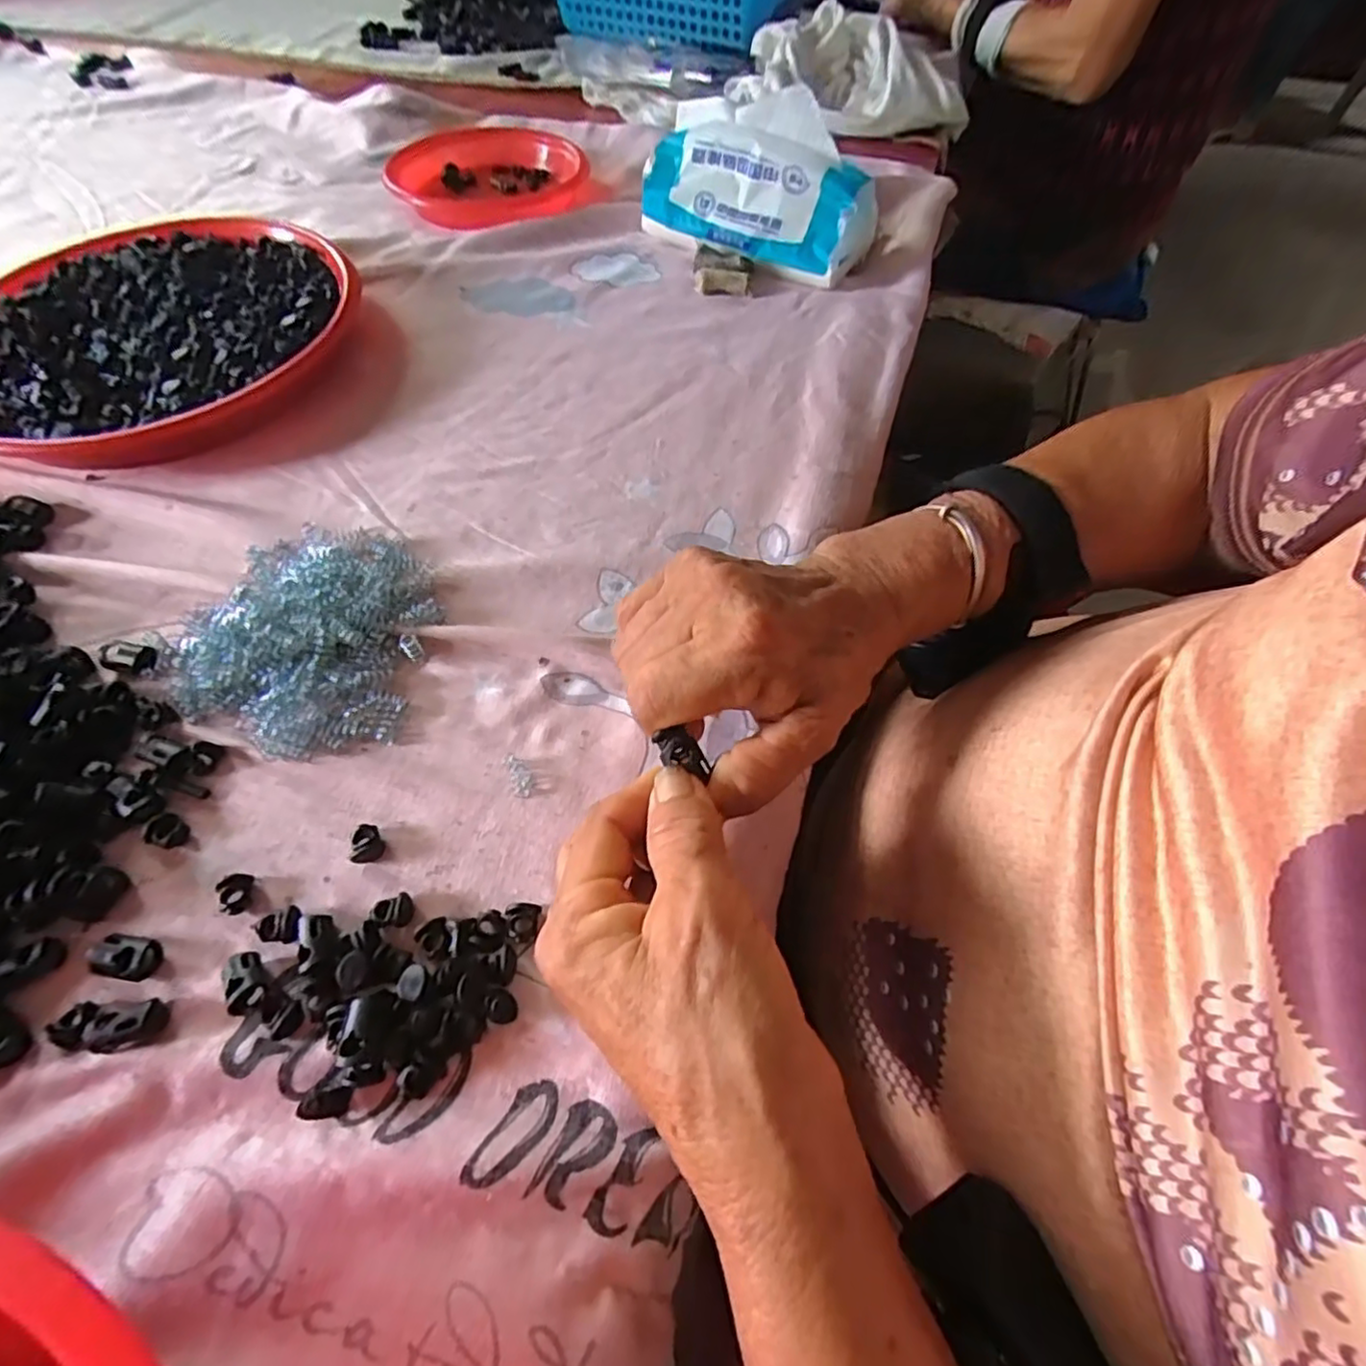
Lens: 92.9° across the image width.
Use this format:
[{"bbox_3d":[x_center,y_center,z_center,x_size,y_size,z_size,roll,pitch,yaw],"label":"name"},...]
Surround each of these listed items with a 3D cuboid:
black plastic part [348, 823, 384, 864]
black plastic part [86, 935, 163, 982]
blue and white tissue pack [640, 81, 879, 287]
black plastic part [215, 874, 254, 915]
[{"bbox_3d":[-0.125,0.063,0.256,0.012,0.008,0.014,-16,59,-11],"label":"black plastic part"},{"bbox_3d":[-0.202,0.098,0.234,0.023,0.010,0.014,7,58,4],"label":"black plastic part"},{"bbox_3d":[0.053,-0.352,0.462,0.169,0.084,0.070,19,59,11],"label":"blue and white tissue pack"},{"bbox_3d":[-0.169,0.080,0.246,0.011,0.008,0.013,-15,59,-10],"label":"black plastic part"}]

